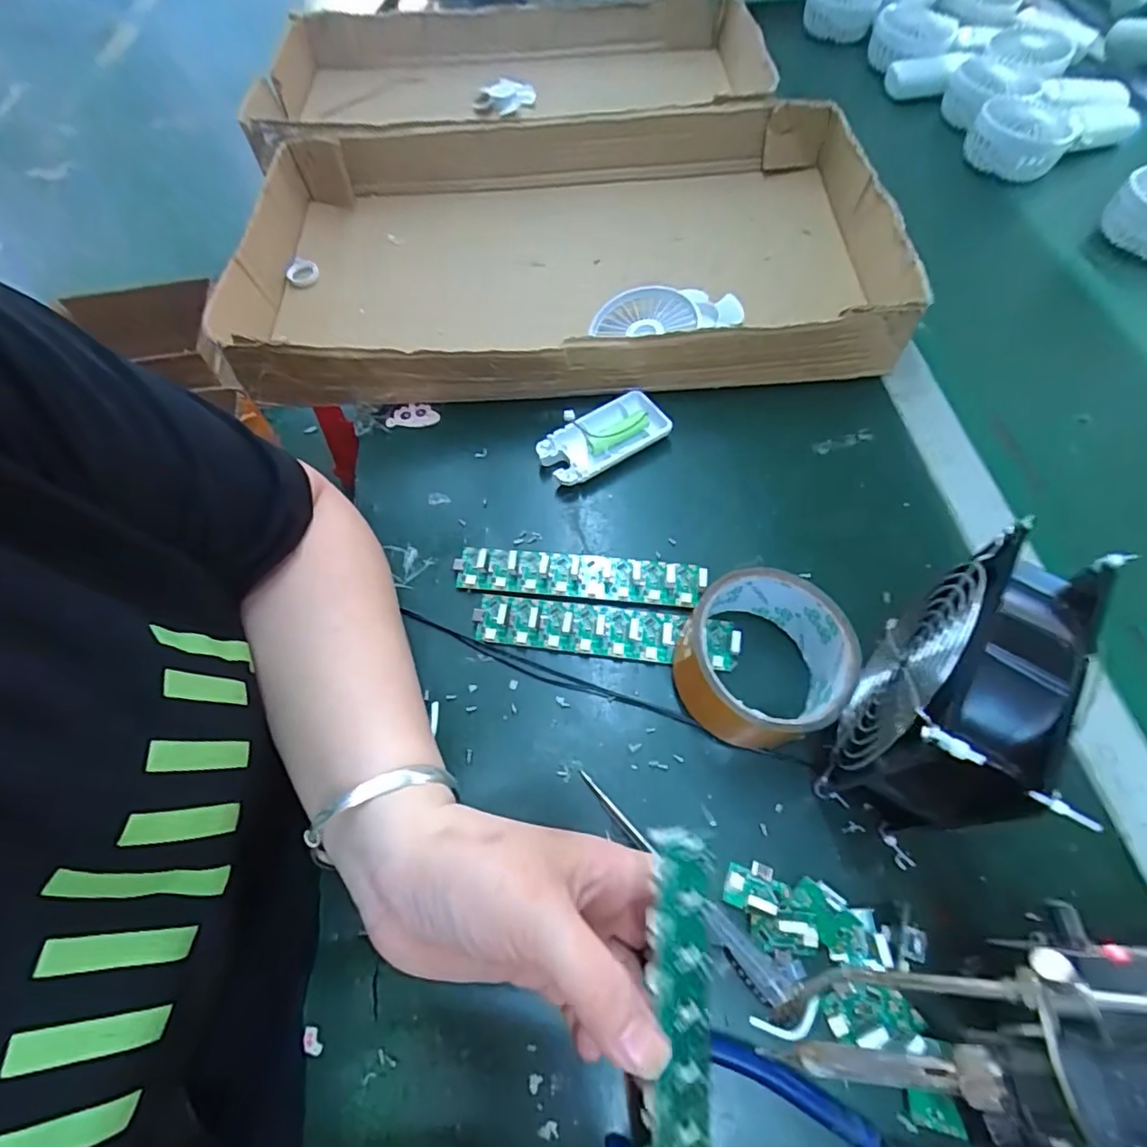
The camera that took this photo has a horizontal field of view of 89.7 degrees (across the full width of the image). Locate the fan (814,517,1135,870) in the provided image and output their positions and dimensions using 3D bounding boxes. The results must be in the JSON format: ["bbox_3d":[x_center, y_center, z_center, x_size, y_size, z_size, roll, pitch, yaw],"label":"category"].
[{"bbox_3d":[0.178,0.056,0.275,0.056,0.120,0.117,29,66,17],"label":"fan"}]

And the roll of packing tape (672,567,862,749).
[{"bbox_3d":[0.106,0.049,0.320,0.090,0.054,0.085,-1,61,1],"label":"roll of packing tape"}]

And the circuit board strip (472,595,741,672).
[{"bbox_3d":[0.018,0.033,0.352,0.157,0.017,0.033,7,62,5],"label":"circuit board strip"}]

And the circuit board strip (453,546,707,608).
[{"bbox_3d":[0.003,0.001,0.371,0.158,0.012,0.030,5,61,4],"label":"circuit board strip"}]

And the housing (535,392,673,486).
[{"bbox_3d":[0.020,-0.098,0.419,0.090,0.024,0.046,-32,65,-15],"label":"housing"}]

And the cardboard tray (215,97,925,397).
[{"bbox_3d":[-0.011,-0.279,0.497,0.533,0.081,0.308,-4,61,-1],"label":"cardboard tray"}]

